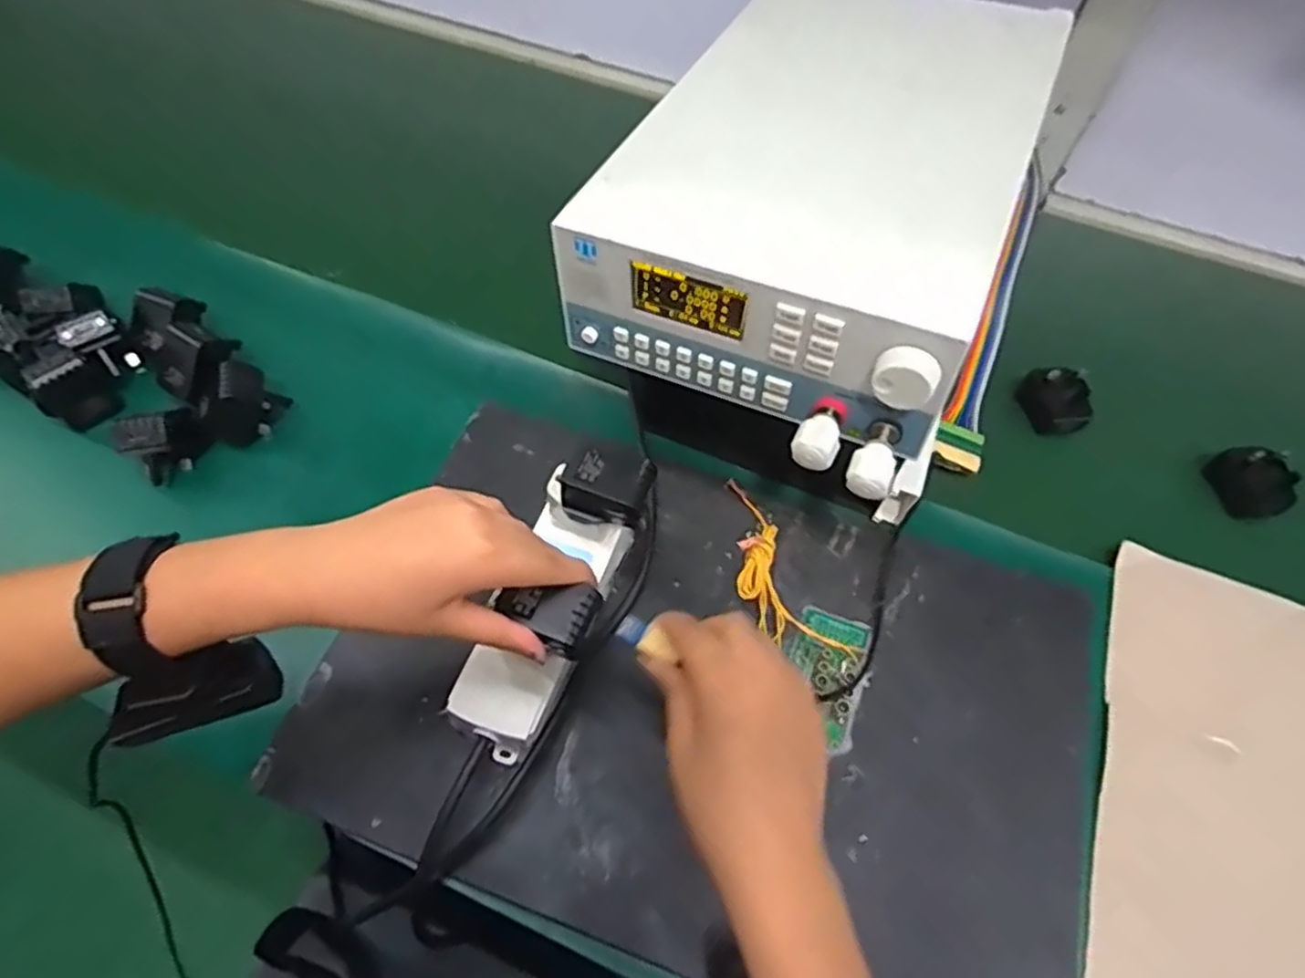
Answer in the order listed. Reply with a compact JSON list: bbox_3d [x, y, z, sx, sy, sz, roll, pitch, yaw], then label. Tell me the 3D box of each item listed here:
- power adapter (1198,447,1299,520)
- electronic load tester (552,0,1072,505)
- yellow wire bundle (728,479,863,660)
[{"bbox_3d":[0.440,-0.005,0.536,0.034,0.043,0.053,-21,62,-15],"label":"power adapter"},{"bbox_3d":[0.104,-0.192,0.453,0.211,0.087,0.381,22,59,10],"label":"electronic load tester"},{"bbox_3d":[0.075,0.056,0.470,0.044,0.015,0.137,-18,61,-14],"label":"yellow wire bundle"}]

